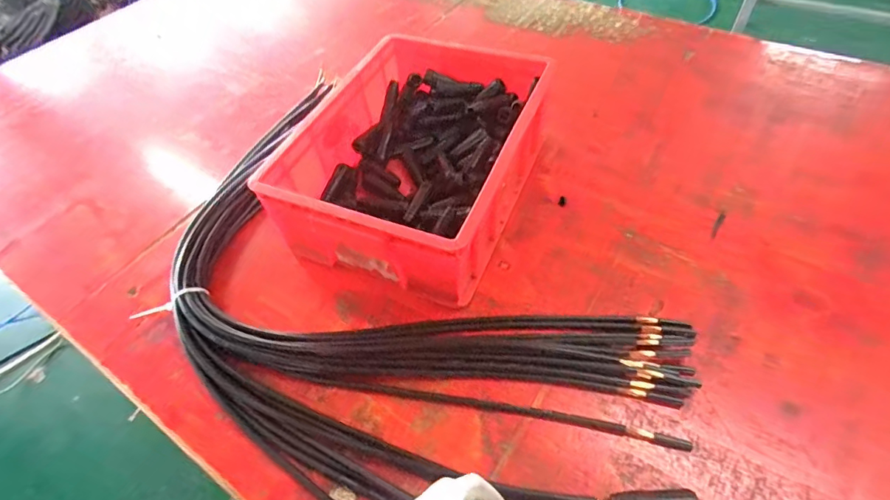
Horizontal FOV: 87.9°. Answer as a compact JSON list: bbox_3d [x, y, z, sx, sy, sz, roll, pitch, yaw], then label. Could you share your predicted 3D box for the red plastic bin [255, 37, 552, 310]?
[{"bbox_3d":[-0.028,-0.153,0.703,0.295,0.144,0.422,17,55,18],"label":"red plastic bin"}]

